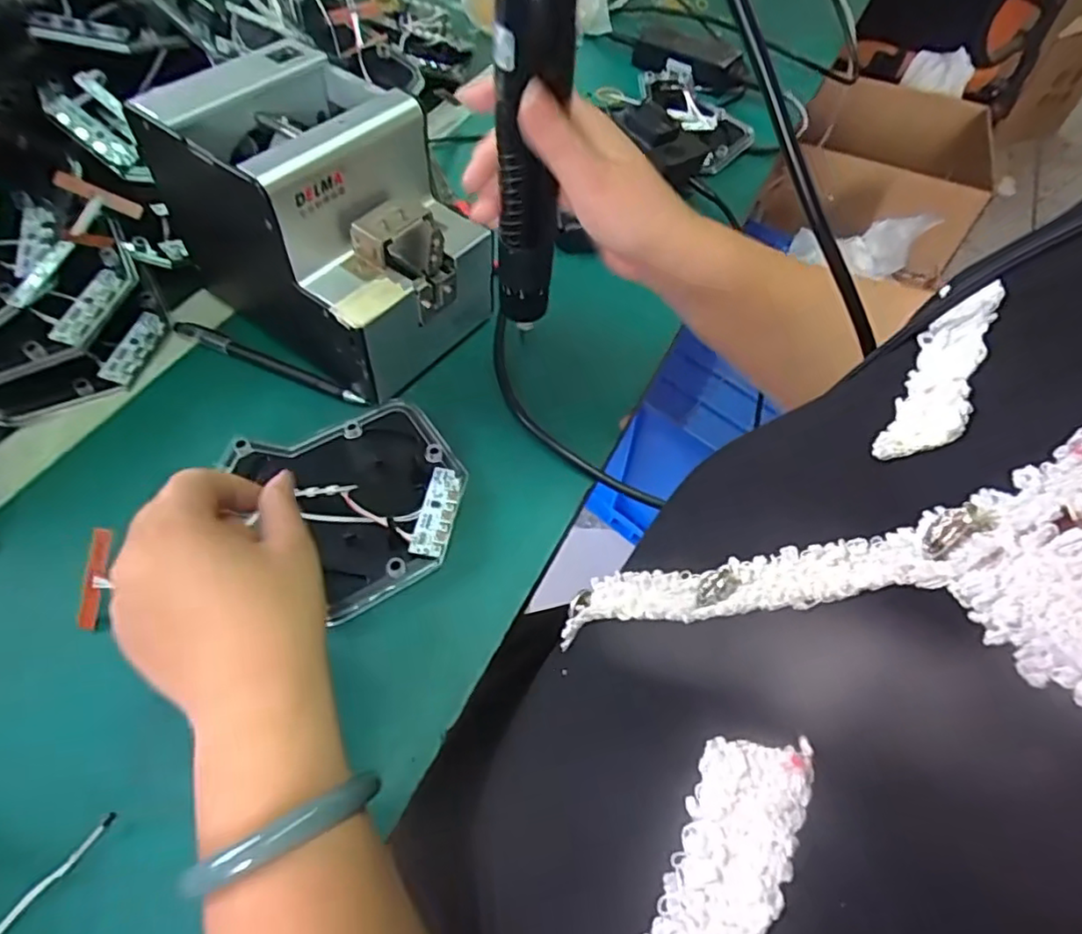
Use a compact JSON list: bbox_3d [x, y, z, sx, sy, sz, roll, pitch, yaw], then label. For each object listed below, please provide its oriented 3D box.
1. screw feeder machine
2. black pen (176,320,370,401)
[{"bbox_3d":[-0.145,-0.167,0.427,0.196,0.135,0.135,36,61,15],"label":"screw feeder machine"},{"bbox_3d":[-0.193,-0.075,0.448,0.158,0.007,0.011,22,56,11],"label":"black pen"}]

